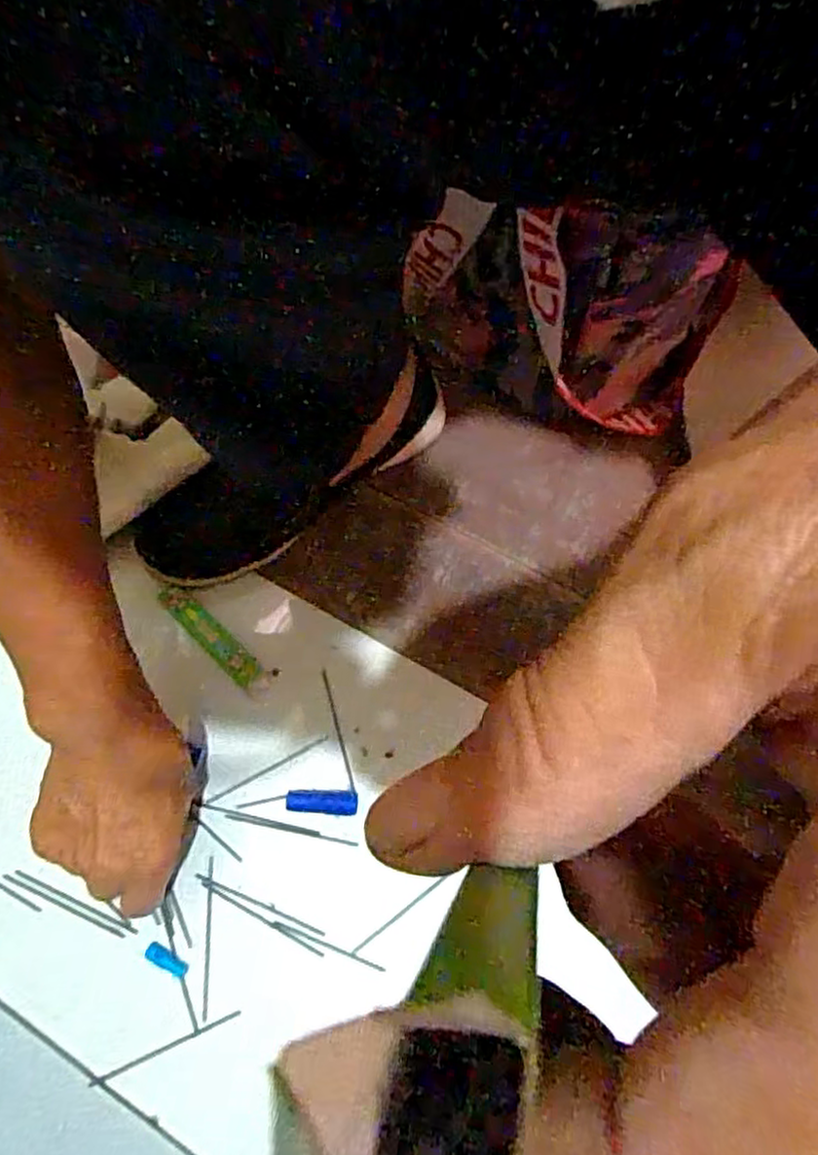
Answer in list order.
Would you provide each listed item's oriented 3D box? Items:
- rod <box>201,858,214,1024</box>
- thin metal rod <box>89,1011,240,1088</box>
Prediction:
[{"bbox_3d":[-0.126,0.223,0.428,0.004,0.004,0.089,-3,66,-3],"label":"rod"},{"bbox_3d":[-0.143,0.276,0.402,0.088,0.004,0.004,-21,68,-10],"label":"thin metal rod"}]

